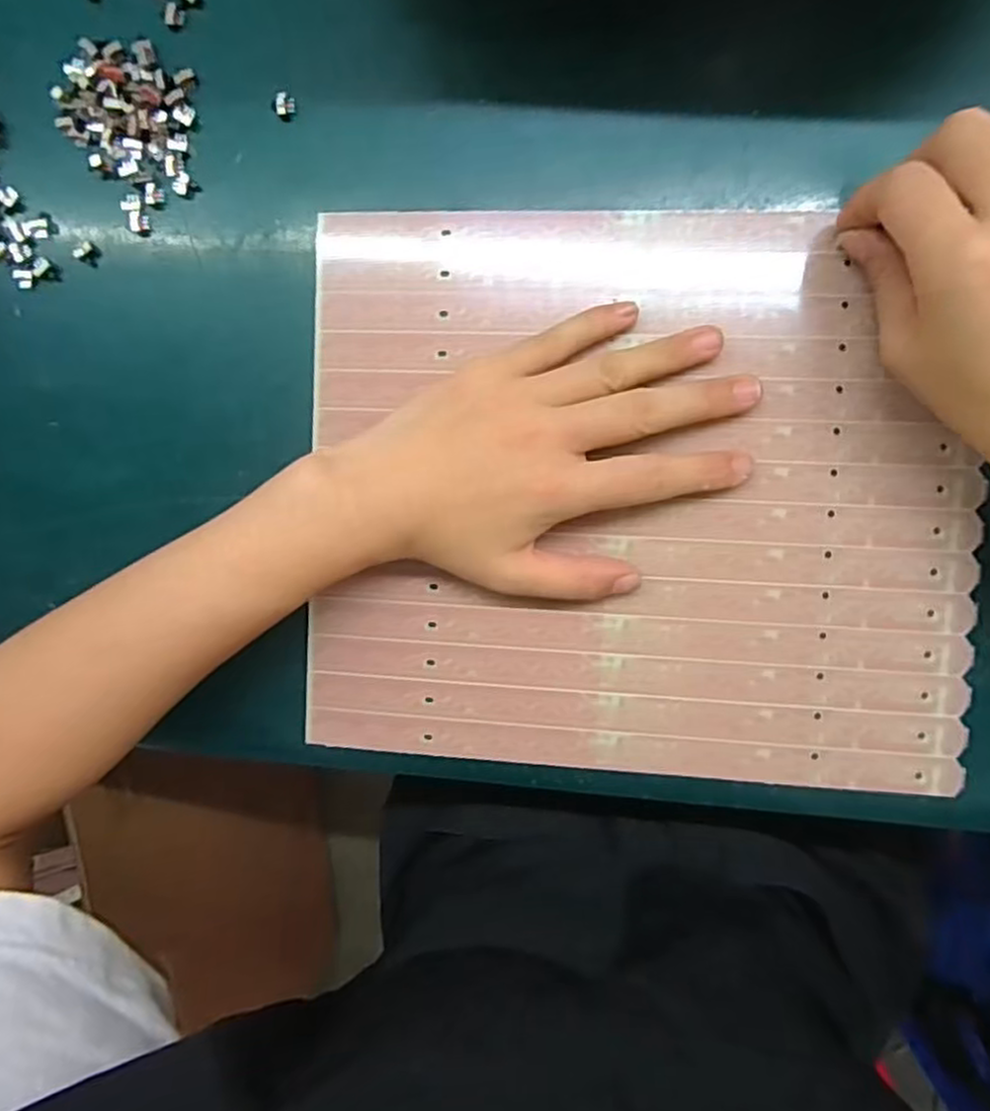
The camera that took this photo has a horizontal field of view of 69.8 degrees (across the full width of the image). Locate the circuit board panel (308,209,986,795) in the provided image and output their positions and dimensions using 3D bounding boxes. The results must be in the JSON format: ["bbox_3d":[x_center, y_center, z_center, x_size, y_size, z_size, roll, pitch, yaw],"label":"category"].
[{"bbox_3d":[0.058,-0.025,0.307,0.279,0.004,0.236,3,94,7],"label":"circuit board panel"}]

